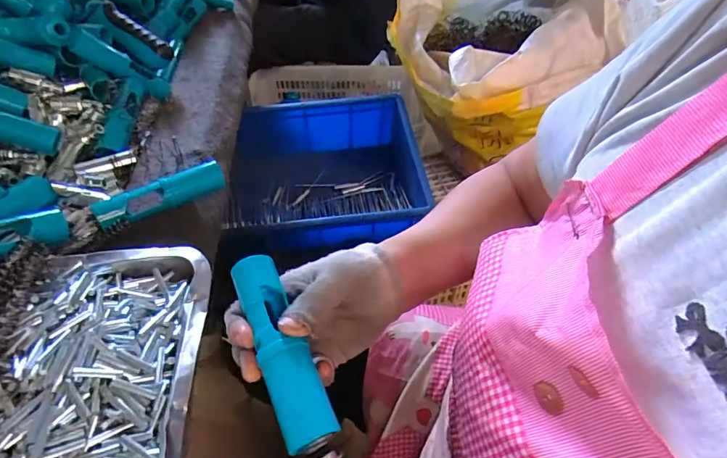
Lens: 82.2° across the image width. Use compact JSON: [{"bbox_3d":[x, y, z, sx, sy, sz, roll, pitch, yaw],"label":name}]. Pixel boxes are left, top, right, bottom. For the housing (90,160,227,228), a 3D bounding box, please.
[{"bbox_3d":[-0.194,-0.034,0.406,0.119,0.034,0.024,-29,53,-25],"label":"housing"}]

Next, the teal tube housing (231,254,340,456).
[{"bbox_3d":[-0.050,0.073,0.255,0.028,0.033,0.118,-19,58,-16],"label":"teal tube housing"}]

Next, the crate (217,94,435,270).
[{"bbox_3d":[-0.064,-0.091,0.797,0.348,0.171,0.280,-9,47,-8],"label":"crate"}]

